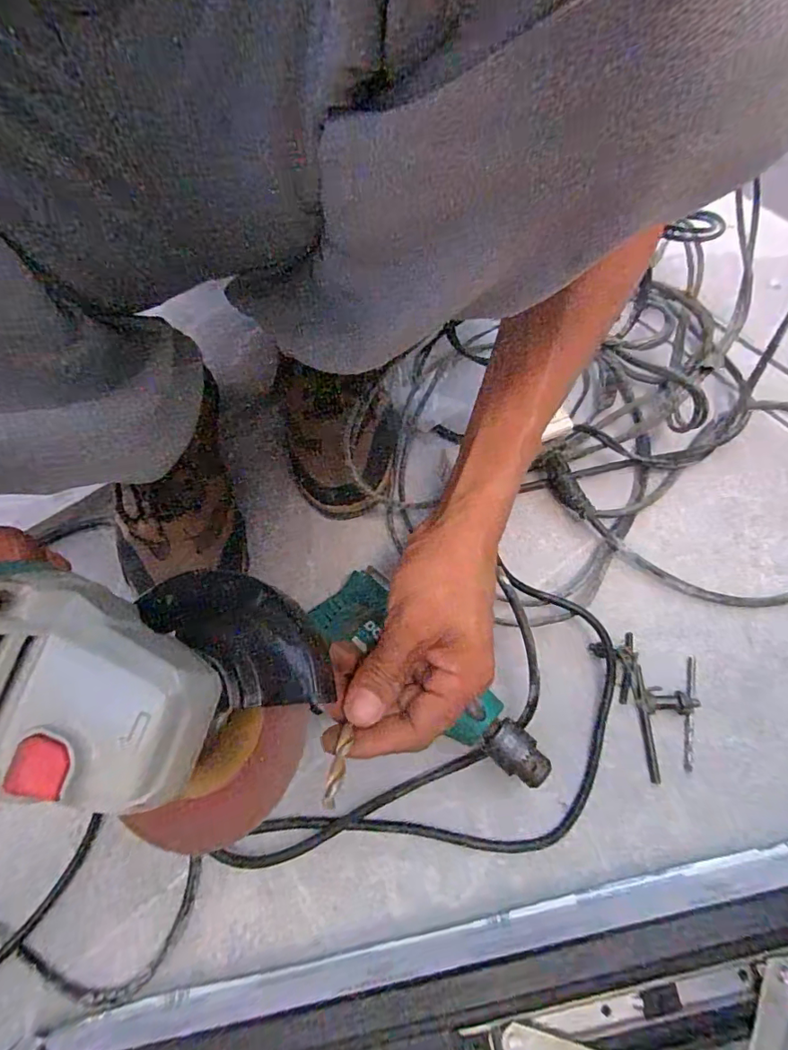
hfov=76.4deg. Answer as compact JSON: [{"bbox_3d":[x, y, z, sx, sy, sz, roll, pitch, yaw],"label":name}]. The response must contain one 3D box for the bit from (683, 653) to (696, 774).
[{"bbox_3d":[0.215,0.135,0.363,0.008,0.004,0.080,13,65,8],"label":"bit"}]

